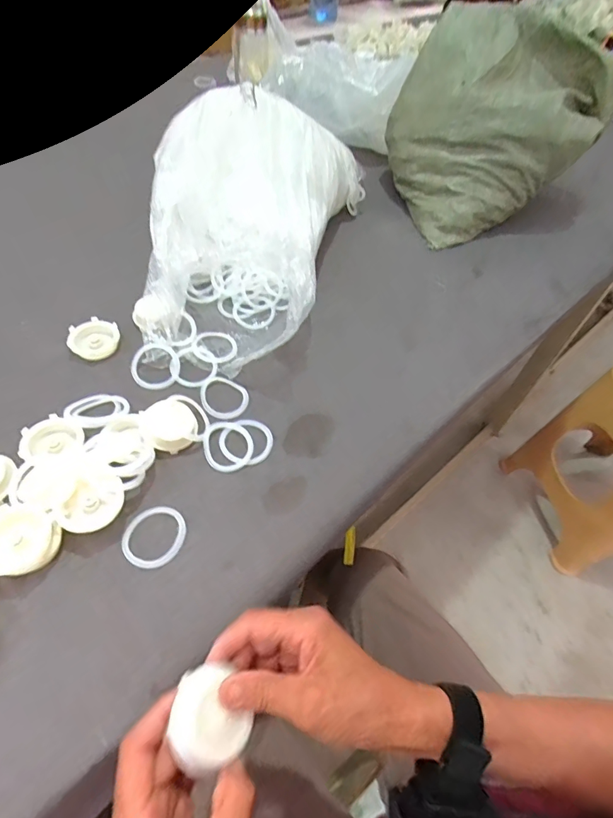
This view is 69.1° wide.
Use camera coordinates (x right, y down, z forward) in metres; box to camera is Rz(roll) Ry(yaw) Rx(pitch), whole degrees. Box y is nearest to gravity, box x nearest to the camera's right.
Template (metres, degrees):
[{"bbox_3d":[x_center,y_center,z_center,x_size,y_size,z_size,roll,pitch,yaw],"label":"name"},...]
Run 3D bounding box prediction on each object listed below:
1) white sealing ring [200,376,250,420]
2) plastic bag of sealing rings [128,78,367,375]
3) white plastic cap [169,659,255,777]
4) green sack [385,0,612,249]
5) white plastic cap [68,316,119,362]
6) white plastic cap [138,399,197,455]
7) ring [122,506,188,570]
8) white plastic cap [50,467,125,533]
[{"bbox_3d":[-0.098,-0.014,0.524,0.063,0.006,0.053,32,56,17],"label":"white sealing ring"},{"bbox_3d":[-0.089,-0.273,0.626,0.269,0.174,0.467,14,53,5],"label":"plastic bag of sealing rings"},{"bbox_3d":[-0.062,0.200,0.292,0.046,0.016,0.056,-10,55,-13],"label":"white plastic cap"},{"bbox_3d":[0.316,-0.492,0.771,0.315,0.252,0.249,-21,58,-20],"label":"green sack"},{"bbox_3d":[-0.264,-0.088,0.554,0.058,0.010,0.058,3,53,-4],"label":"white plastic cap"},{"bbox_3d":[-0.146,0.020,0.475,0.053,0.026,0.056,3,53,-4],"label":"white plastic cap"},{"bbox_3d":[-0.142,0.119,0.418,0.058,0.005,0.058,3,53,-4],"label":"ring"},{"bbox_3d":[-0.197,0.081,0.402,0.059,0.015,0.057,2,64,-4],"label":"white plastic cap"}]

